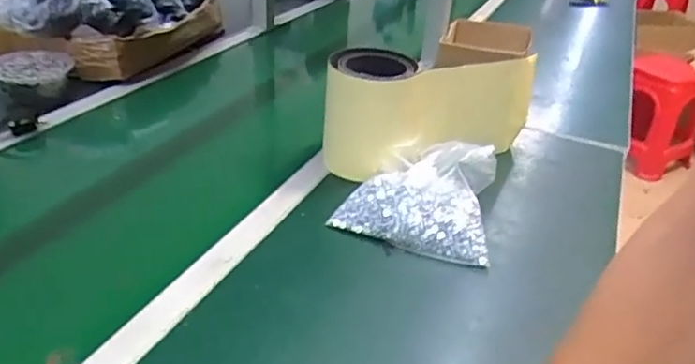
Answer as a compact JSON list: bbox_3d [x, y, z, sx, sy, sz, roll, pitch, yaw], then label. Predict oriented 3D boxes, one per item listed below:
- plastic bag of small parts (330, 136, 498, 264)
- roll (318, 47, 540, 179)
[{"bbox_3d":[0.097,0.009,0.758,0.193,0.081,0.175,12,31,13],"label":"plastic bag of small parts"},{"bbox_3d":[0.126,-0.113,0.877,0.319,0.163,0.111,-15,35,-28],"label":"roll"}]

